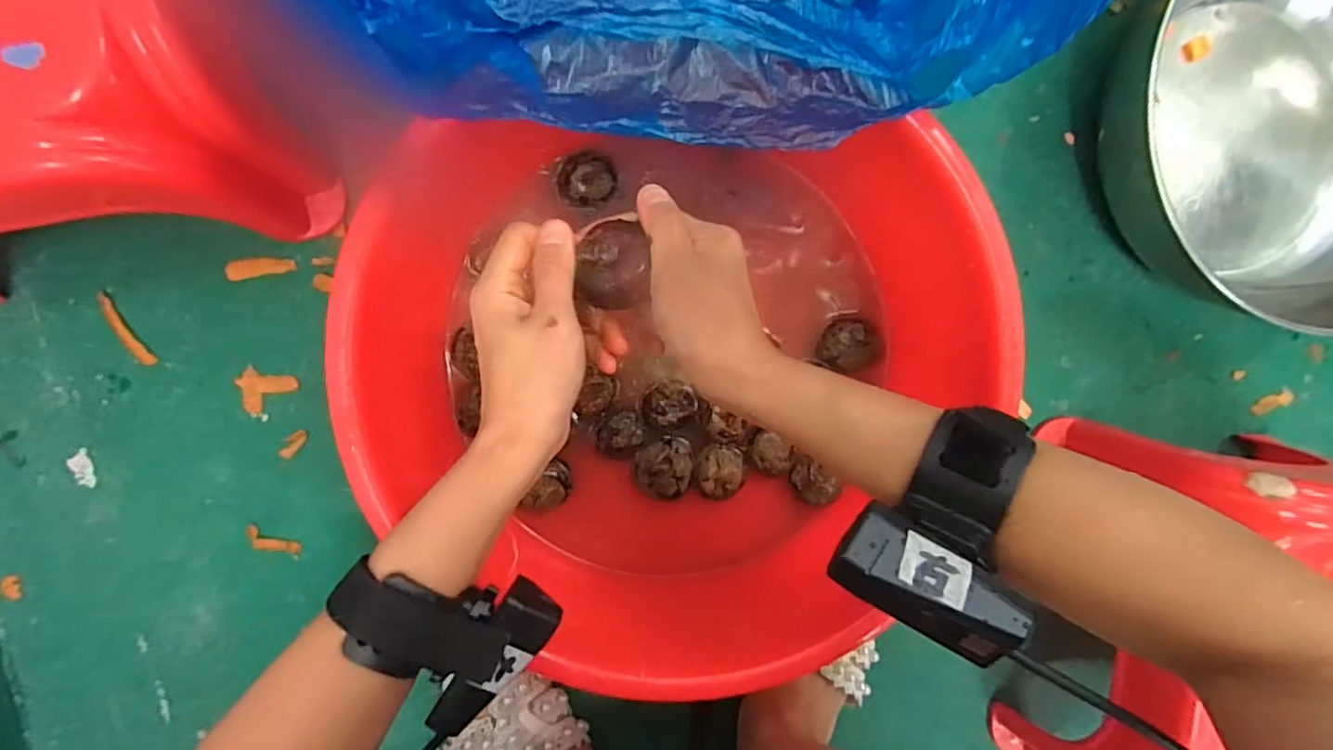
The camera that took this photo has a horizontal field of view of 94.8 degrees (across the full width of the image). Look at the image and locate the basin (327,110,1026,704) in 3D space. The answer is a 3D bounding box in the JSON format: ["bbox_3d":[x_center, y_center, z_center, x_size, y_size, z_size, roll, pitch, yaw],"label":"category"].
[{"bbox_3d":[-0.005,-0.006,0.407,0.352,0.131,0.380,0,93,-5],"label":"basin"}]

